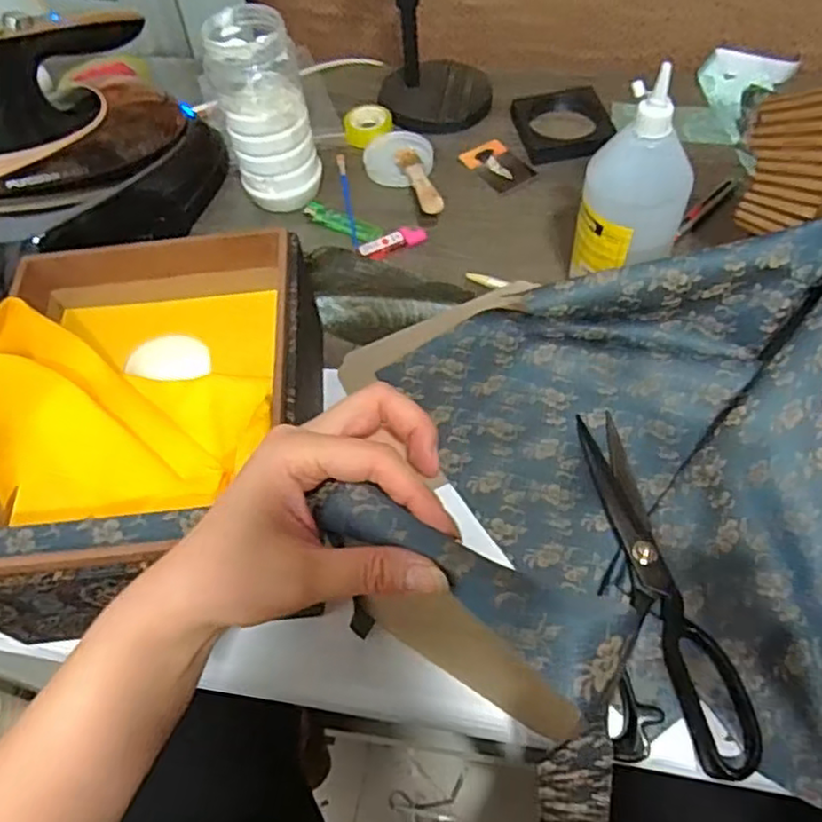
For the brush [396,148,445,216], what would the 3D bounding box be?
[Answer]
[{"bbox_3d":[0.008,-0.228,0.674,0.022,0.013,0.124,-14,45,-5],"label":"brush"}]

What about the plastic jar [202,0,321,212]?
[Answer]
[{"bbox_3d":[-0.134,-0.278,0.636,0.075,0.159,0.072,-2,57,3],"label":"plastic jar"}]

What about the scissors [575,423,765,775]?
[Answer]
[{"bbox_3d":[0.167,0.108,0.456,0.082,0.011,0.235,1,57,5],"label":"scissors"}]

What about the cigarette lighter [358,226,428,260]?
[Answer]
[{"bbox_3d":[-0.017,-0.160,0.647,0.064,0.011,0.020,-25,59,-12],"label":"cigarette lighter"}]

